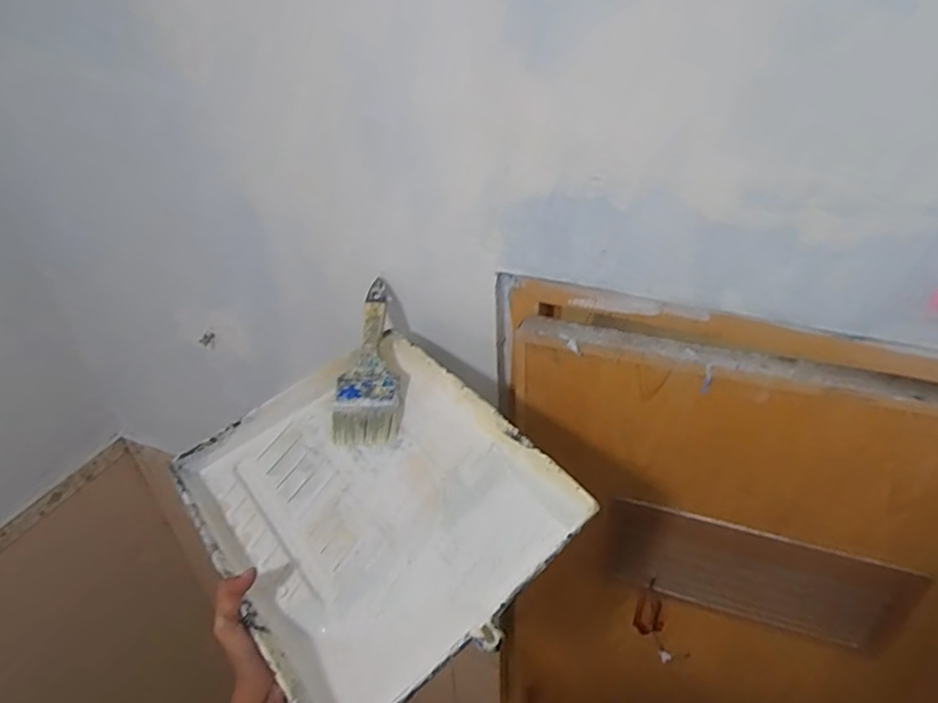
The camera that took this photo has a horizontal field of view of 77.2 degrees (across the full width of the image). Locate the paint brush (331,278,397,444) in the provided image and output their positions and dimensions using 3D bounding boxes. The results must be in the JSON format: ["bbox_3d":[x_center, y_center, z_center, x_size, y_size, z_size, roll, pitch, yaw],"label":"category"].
[{"bbox_3d":[-0.116,0.008,0.693,0.071,0.016,0.208,-1,65,7],"label":"paint brush"}]

